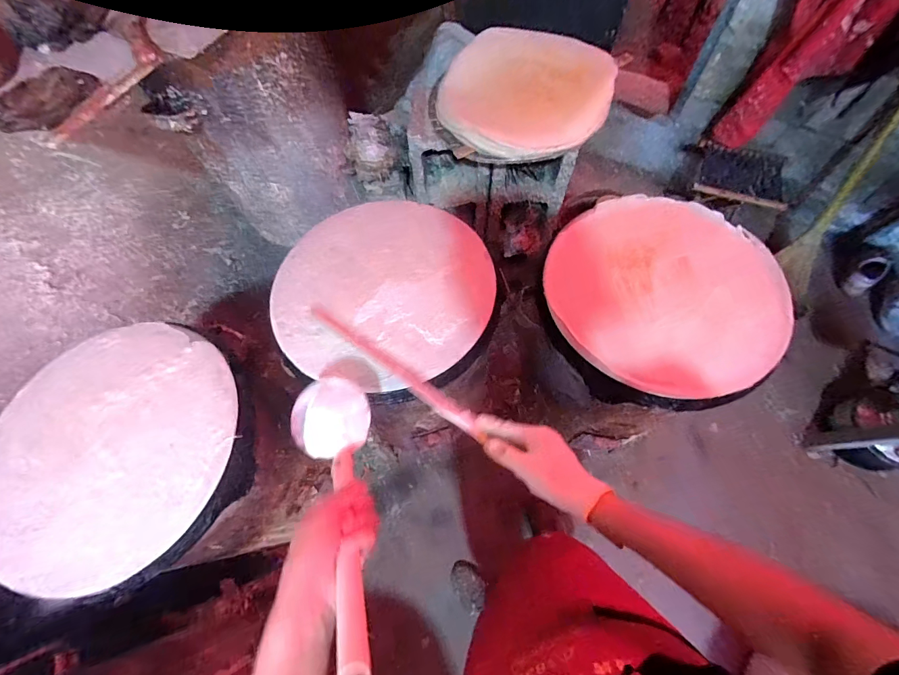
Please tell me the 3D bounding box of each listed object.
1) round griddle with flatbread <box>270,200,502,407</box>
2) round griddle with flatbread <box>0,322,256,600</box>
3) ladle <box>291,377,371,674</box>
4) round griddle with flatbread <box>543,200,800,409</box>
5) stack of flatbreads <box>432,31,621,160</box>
[{"bbox_3d":[-0.114,-0.083,0.641,0.379,0.035,0.342,28,69,15],"label":"round griddle with flatbread"},{"bbox_3d":[-0.488,0.148,0.563,0.356,0.041,0.385,-1,64,2],"label":"round griddle with flatbread"},{"bbox_3d":[-0.112,0.151,0.375,0.089,0.057,0.314,-22,29,-8],"label":"ladle"},{"bbox_3d":[0.338,-0.076,0.619,0.349,0.038,0.358,-1,64,2],"label":"round griddle with flatbread"},{"bbox_3d":[0.159,-0.551,0.839,0.366,0.065,0.383,9,65,7],"label":"stack of flatbreads"}]

